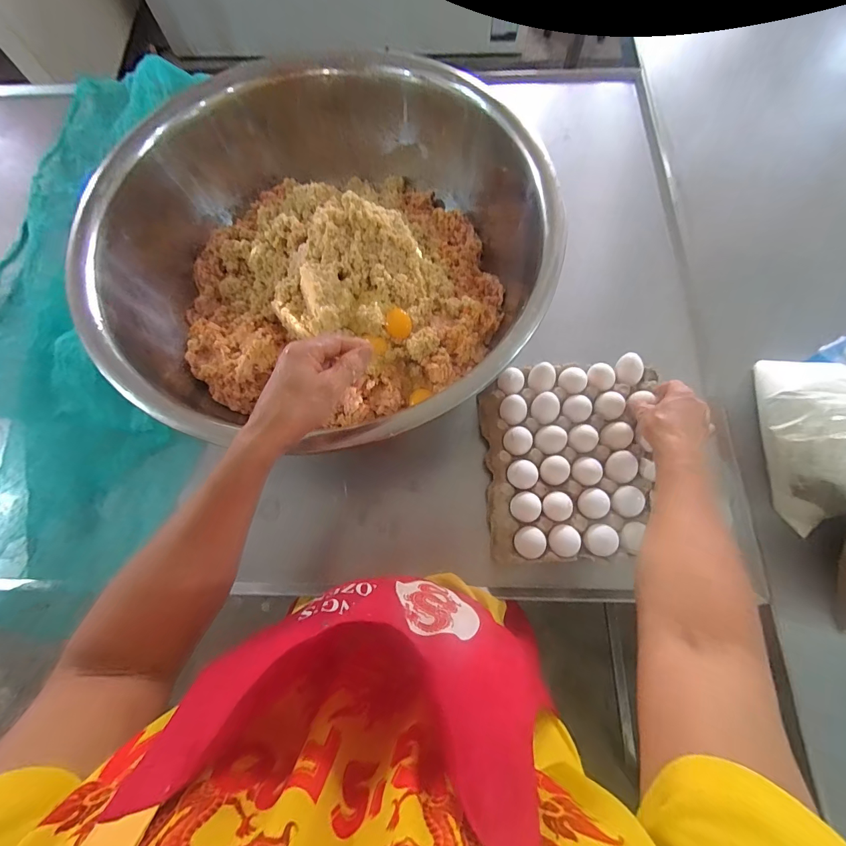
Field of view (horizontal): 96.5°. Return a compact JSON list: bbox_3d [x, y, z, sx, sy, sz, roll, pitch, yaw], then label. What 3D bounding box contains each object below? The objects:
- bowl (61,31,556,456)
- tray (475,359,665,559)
[{"bbox_3d":[-0.140,-0.262,0.591,0.636,0.168,0.602,0,74,2],"label":"bowl"},{"bbox_3d":[0.222,0.050,0.562,0.251,0.045,0.282,-3,74,1],"label":"tray"}]

